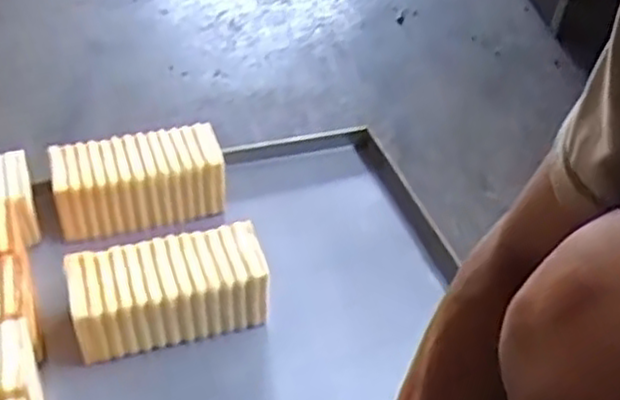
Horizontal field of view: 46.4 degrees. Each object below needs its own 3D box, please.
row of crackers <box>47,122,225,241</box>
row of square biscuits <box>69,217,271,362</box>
[{"bbox_3d":[-0.197,-0.022,0.850,0.197,0.087,0.097,-13,46,-18],"label":"row of crackers"},{"bbox_3d":[-0.141,0.095,0.732,0.189,0.088,0.085,-9,45,-15],"label":"row of square biscuits"}]

